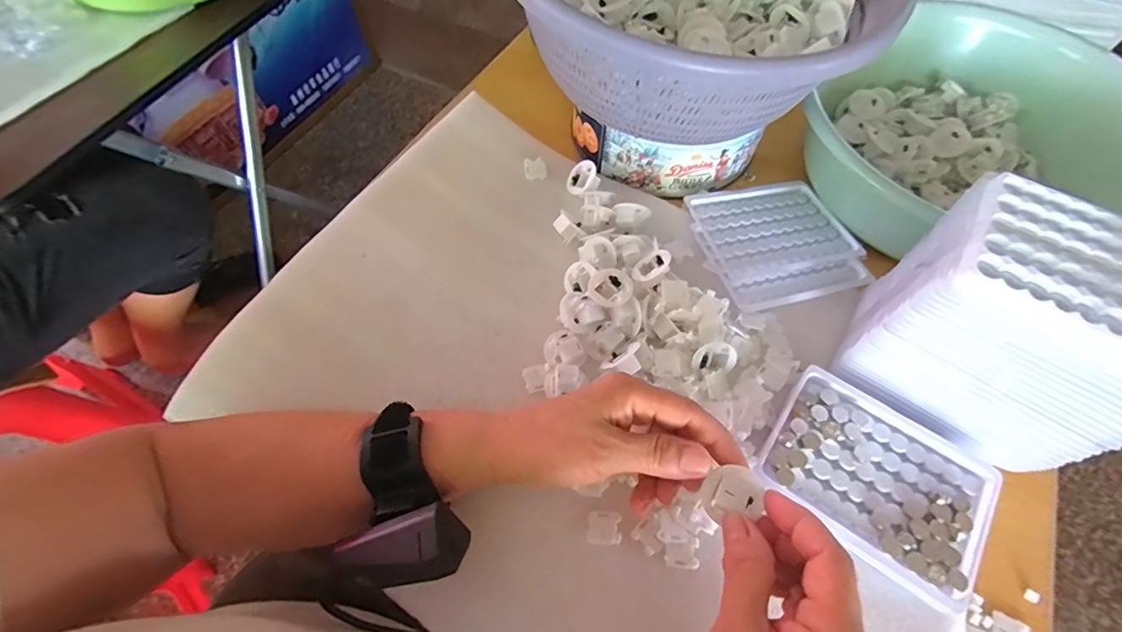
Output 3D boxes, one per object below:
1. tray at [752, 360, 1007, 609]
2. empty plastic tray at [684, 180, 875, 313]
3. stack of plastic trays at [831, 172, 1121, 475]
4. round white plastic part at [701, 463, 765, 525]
[{"bbox_3d":[0.203,0.102,0.318,0.127,0.025,0.098,34,66,17],"label":"tray"},{"bbox_3d":[0.185,-0.067,0.421,0.129,0.018,0.123,-14,64,-8],"label":"empty plastic tray"},{"bbox_3d":[0.272,0.009,0.305,0.143,0.133,0.096,35,67,17],"label":"stack of plastic trays"},{"bbox_3d":[0.091,0.095,0.261,0.030,0.009,0.026,8,82,1],"label":"round white plastic part"}]

